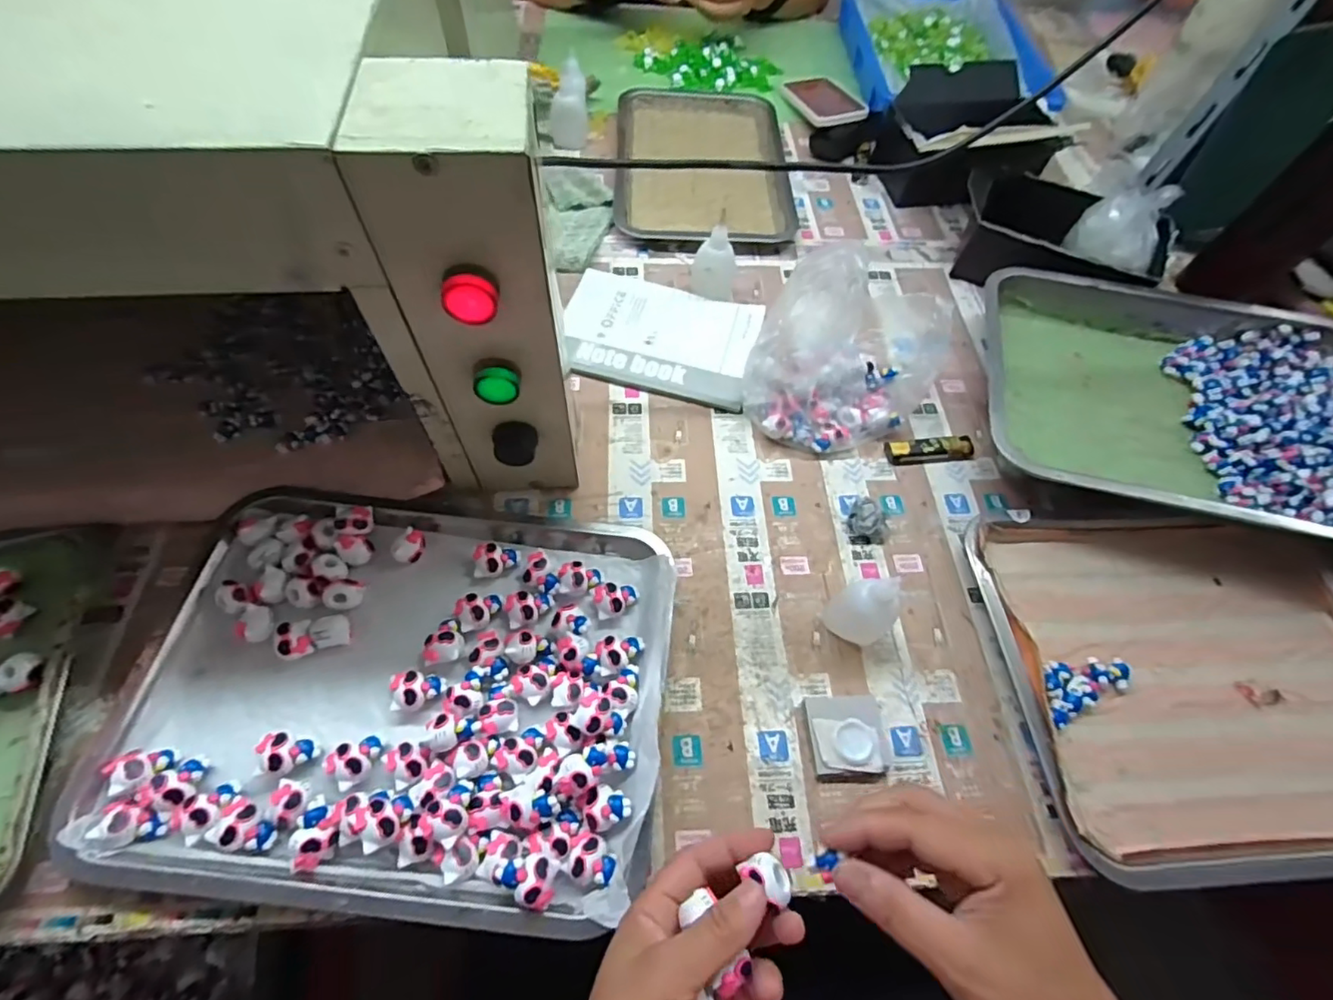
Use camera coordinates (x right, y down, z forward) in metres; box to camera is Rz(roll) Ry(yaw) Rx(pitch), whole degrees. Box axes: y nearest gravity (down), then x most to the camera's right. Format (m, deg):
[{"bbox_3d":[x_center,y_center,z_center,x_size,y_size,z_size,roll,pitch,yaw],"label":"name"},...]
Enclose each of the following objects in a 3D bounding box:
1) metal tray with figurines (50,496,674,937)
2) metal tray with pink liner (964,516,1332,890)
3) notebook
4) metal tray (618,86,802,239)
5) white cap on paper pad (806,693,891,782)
[{"bbox_3d":[-0.178,0.123,0.396,0.354,0.039,0.267,5,61,0],"label":"metal tray with figurines"},{"bbox_3d":[0.408,0.131,0.428,0.308,0.031,0.257,0,62,-3],"label":"metal tray with pink liner"},{"bbox_3d":[-0.008,-0.172,0.582,0.193,0.011,0.147,14,62,4],"label":"notebook"},{"bbox_3d":[0.045,-0.444,0.738,0.215,0.020,0.299,1,62,-3],"label":"metal tray"},{"bbox_3d":[0.128,0.165,0.397,0.053,0.016,0.055,-1,62,-4],"label":"white cap on paper pad"}]

